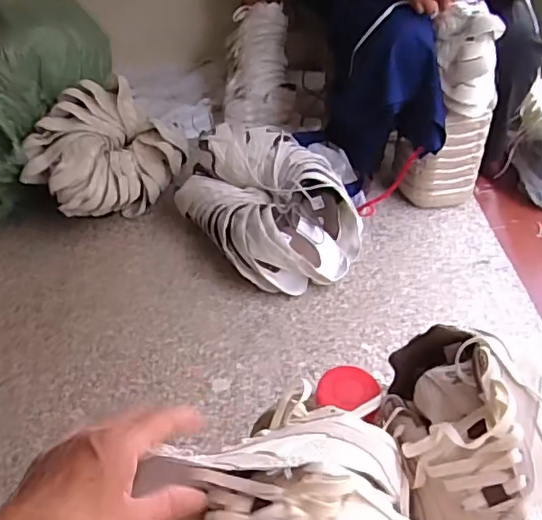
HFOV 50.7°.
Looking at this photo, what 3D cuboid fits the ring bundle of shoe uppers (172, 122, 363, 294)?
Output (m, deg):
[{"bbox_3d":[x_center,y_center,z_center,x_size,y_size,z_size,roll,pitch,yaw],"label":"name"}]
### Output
[{"bbox_3d":[0.008,-0.127,1.259,0.307,0.209,0.396,-27,46,-27],"label":"ring bundle of shoe uppers"}]

